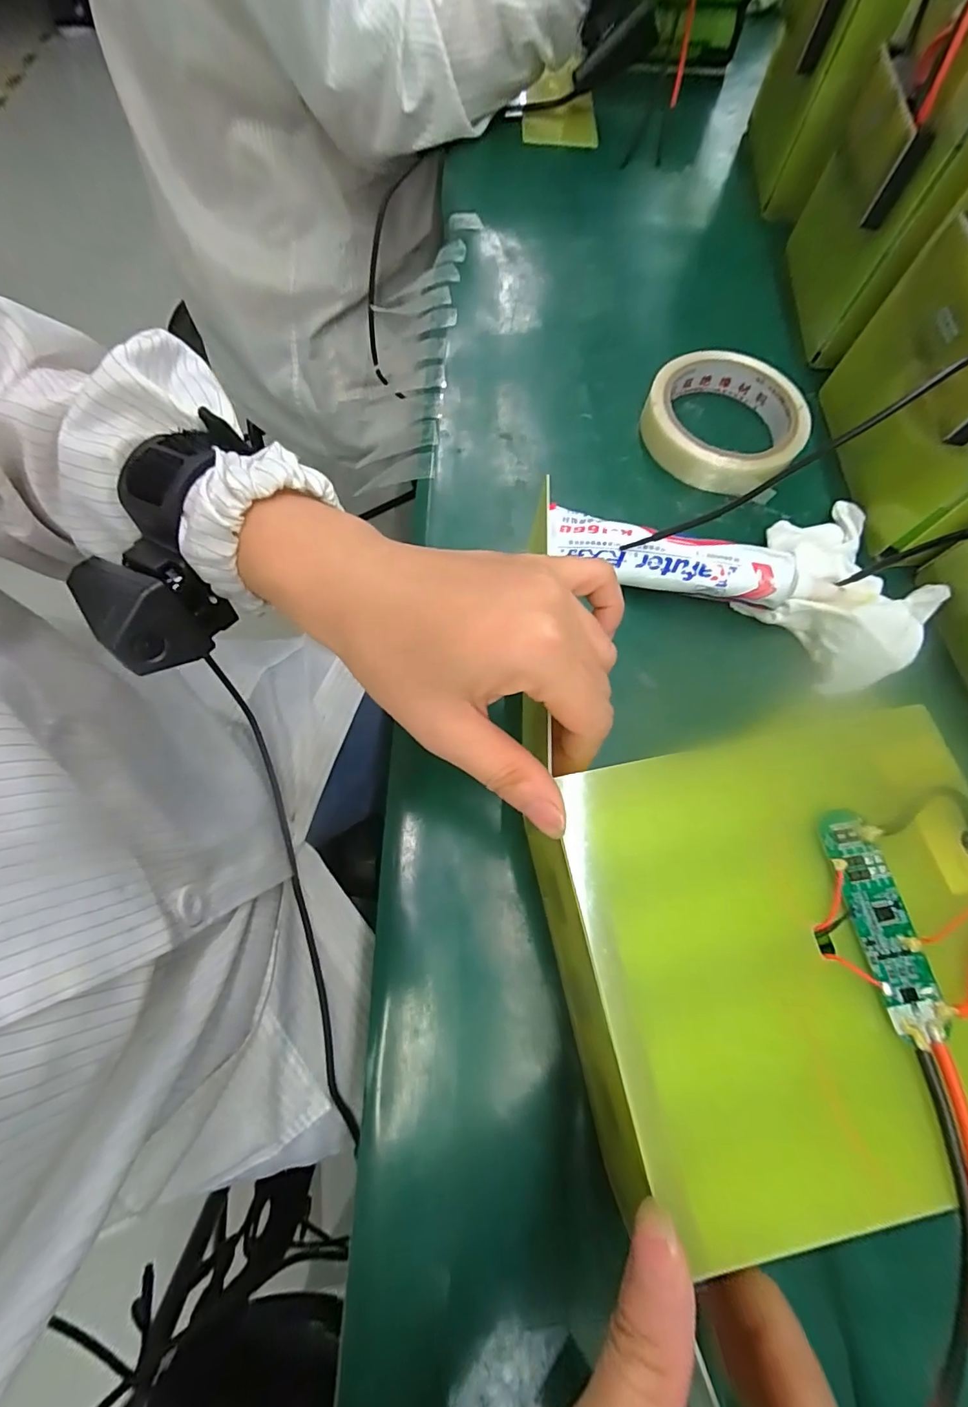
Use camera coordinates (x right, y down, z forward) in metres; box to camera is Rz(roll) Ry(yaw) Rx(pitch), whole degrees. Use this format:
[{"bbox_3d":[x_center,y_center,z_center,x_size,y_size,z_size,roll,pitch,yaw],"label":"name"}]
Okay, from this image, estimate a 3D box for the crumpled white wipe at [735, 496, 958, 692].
[{"bbox_3d":[0.198,-0.060,0.277,0.095,0.026,0.097,1,70,-2],"label":"crumpled white wipe"}]

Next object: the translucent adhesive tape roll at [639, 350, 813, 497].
[{"bbox_3d":[0.156,-0.182,0.324,0.095,0.027,0.094,1,70,-2],"label":"translucent adhesive tape roll"}]

